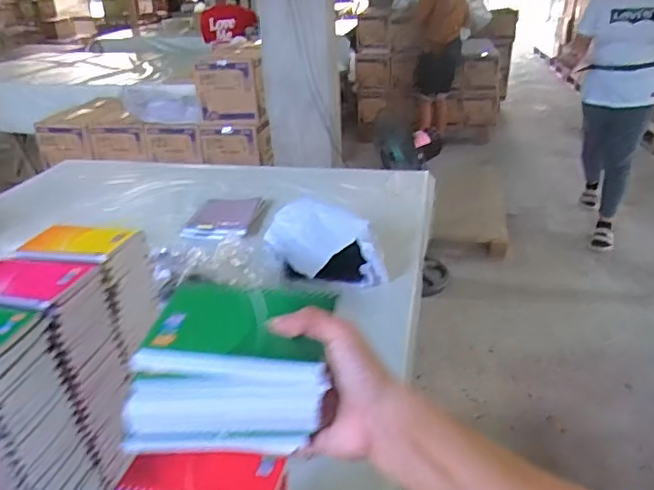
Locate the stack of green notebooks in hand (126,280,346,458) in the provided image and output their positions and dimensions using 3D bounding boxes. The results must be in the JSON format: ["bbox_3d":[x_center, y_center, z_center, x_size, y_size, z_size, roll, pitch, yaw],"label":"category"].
[{"bbox_3d":[-0.070,0.088,0.414,0.143,0.080,0.097,-3,28,-1],"label":"stack of green notebooks in hand"}]

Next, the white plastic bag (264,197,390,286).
[{"bbox_3d":[-0.001,-0.002,1.134,0.250,0.126,0.125,8,29,18],"label":"white plastic bag"}]

